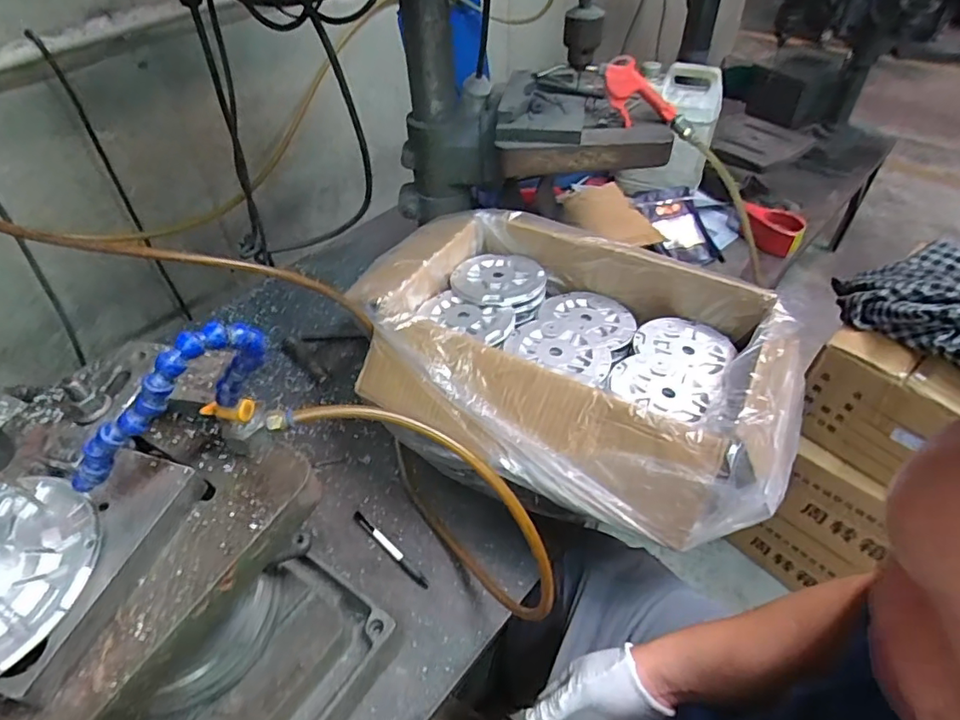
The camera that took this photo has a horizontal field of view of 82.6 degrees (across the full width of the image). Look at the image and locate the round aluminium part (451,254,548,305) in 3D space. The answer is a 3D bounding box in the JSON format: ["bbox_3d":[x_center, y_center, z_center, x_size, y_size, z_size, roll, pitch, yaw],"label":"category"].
[{"bbox_3d":[0.026,-0.123,0.812,0.136,0.015,0.118,17,49,18],"label":"round aluminium part"}]

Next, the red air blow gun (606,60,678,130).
[{"bbox_3d":[0.240,-0.398,0.816,0.104,0.078,0.052,-5,46,-2],"label":"red air blow gun"}]

